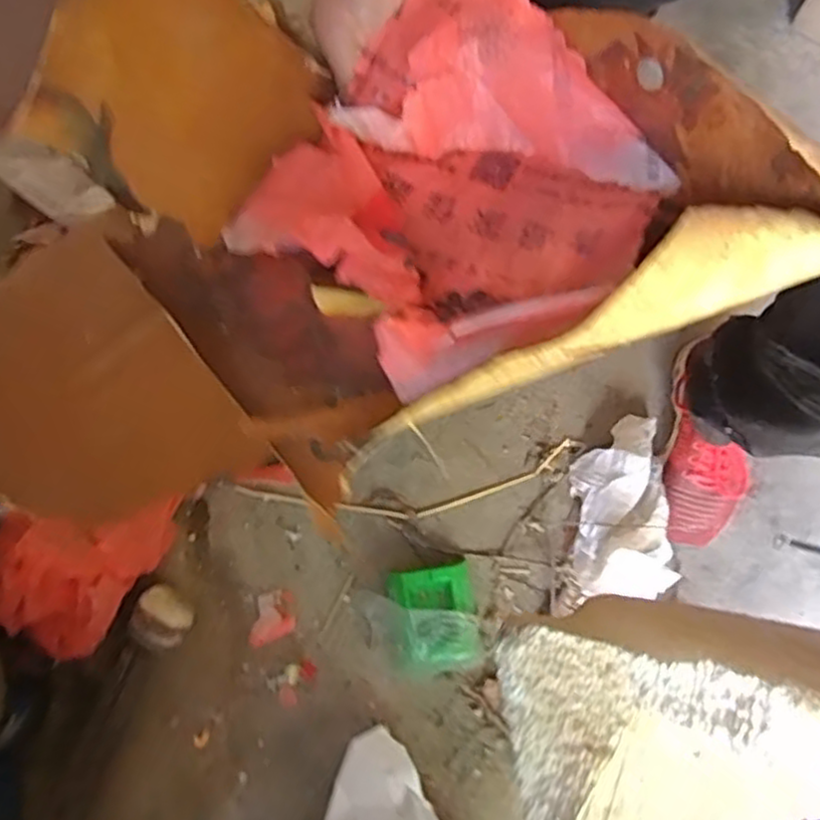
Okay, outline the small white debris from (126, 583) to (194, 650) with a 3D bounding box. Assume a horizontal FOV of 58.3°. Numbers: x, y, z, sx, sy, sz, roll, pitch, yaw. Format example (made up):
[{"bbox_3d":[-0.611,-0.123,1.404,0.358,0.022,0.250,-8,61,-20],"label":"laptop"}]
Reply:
[{"bbox_3d":[-0.267,0.224,0.794,0.061,0.053,0.062,24,72,7],"label":"small white debris"}]

